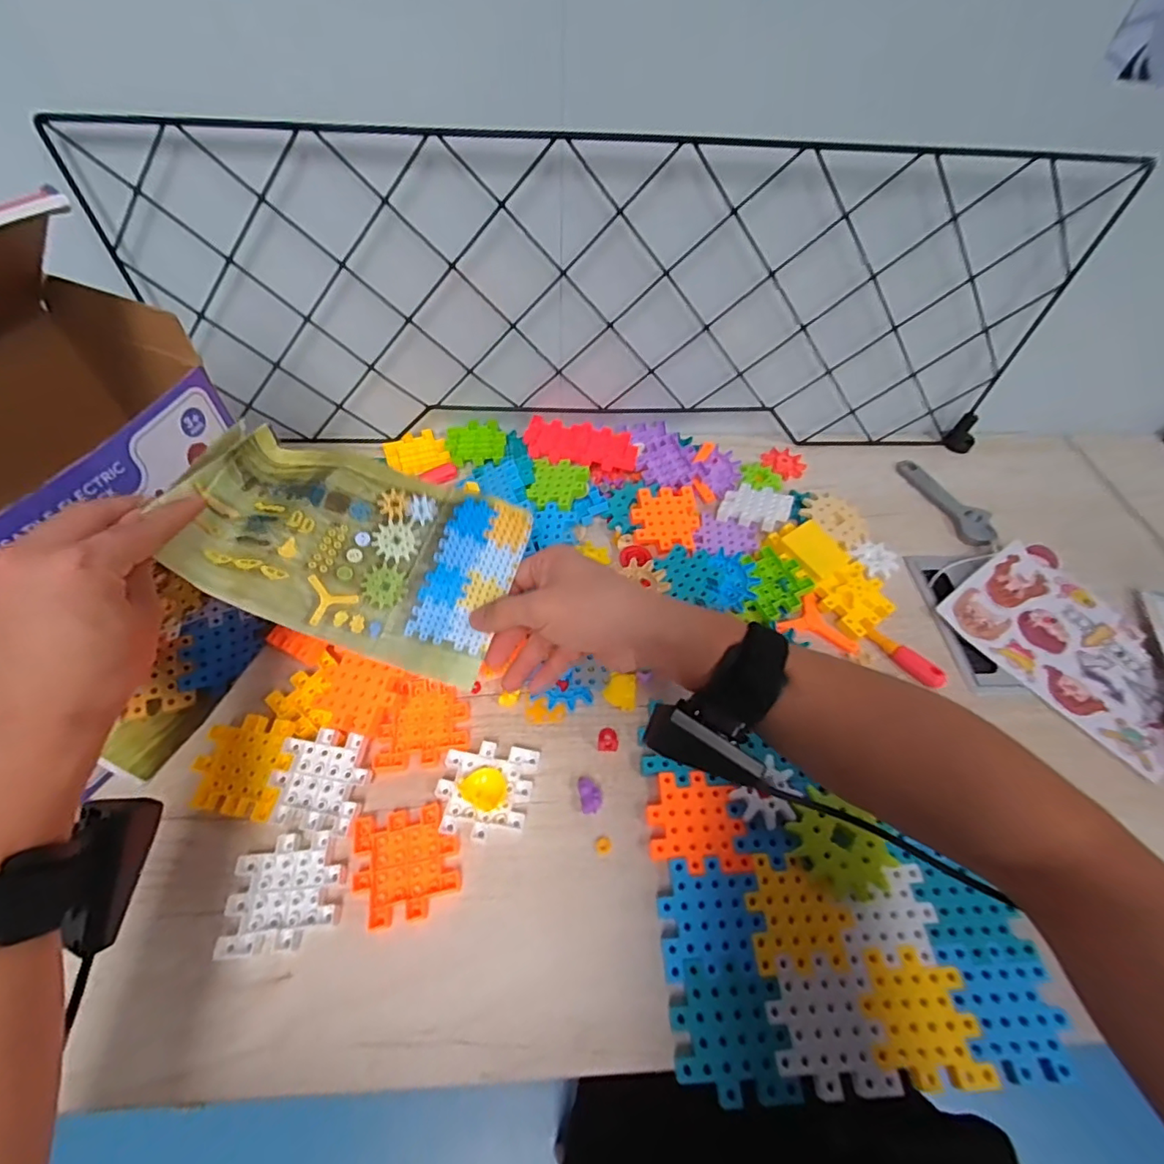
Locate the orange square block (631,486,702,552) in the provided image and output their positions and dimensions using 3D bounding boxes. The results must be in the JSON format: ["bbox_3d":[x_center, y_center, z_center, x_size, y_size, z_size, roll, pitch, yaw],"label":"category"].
[{"bbox_3d":[0.089,-0.067,0.562,0.071,0.010,0.073,3,67,-8],"label":"orange square block"}]

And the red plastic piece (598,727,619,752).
[{"bbox_3d":[0.022,0.130,0.444,0.016,0.013,0.020,4,54,2],"label":"red plastic piece"}]

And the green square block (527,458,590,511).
[{"bbox_3d":[-0.026,-0.107,0.576,0.060,0.006,0.072,8,54,5],"label":"green square block"}]

